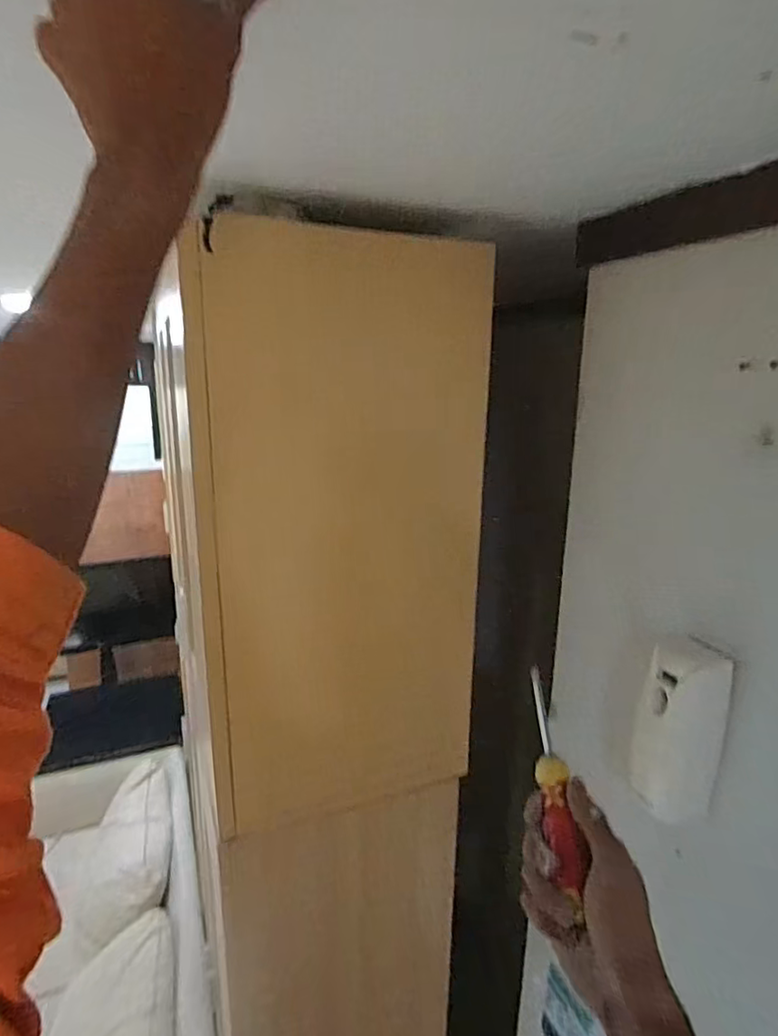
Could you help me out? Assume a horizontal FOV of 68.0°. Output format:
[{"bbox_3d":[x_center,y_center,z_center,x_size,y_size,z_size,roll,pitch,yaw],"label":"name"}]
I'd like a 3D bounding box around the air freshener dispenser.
[{"bbox_3d":[0.372,0.275,0.744,0.072,0.225,0.082,-8,17,-31],"label":"air freshener dispenser"}]

